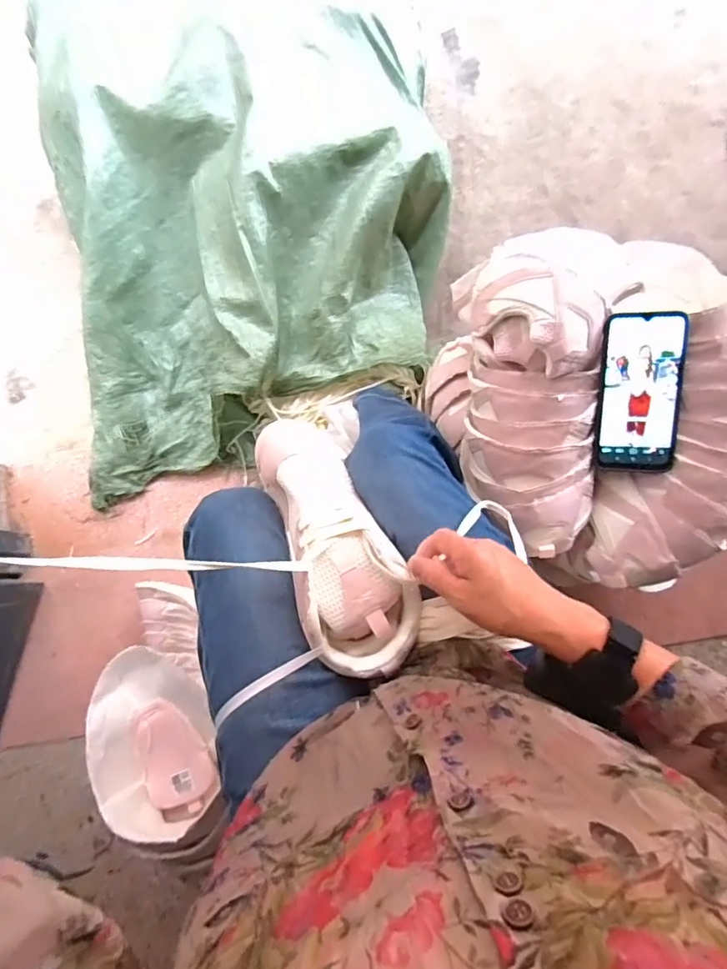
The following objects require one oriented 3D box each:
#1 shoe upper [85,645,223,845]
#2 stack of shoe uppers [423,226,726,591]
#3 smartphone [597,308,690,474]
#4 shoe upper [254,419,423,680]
[{"bbox_3d":[-0.254,0.293,0.571,0.128,0.080,0.200,-14,80,-3],"label":"shoe upper"},{"bbox_3d":[0.275,-0.089,0.563,0.310,0.165,0.388,-6,80,-1],"label":"stack of shoe uppers"},{"bbox_3d":[0.295,-0.096,0.524,0.081,0.007,0.166,2,101,15],"label":"smartphone"},{"bbox_3d":[-0.034,0.044,0.470,0.092,0.065,0.266,-23,72,-4],"label":"shoe upper"}]

